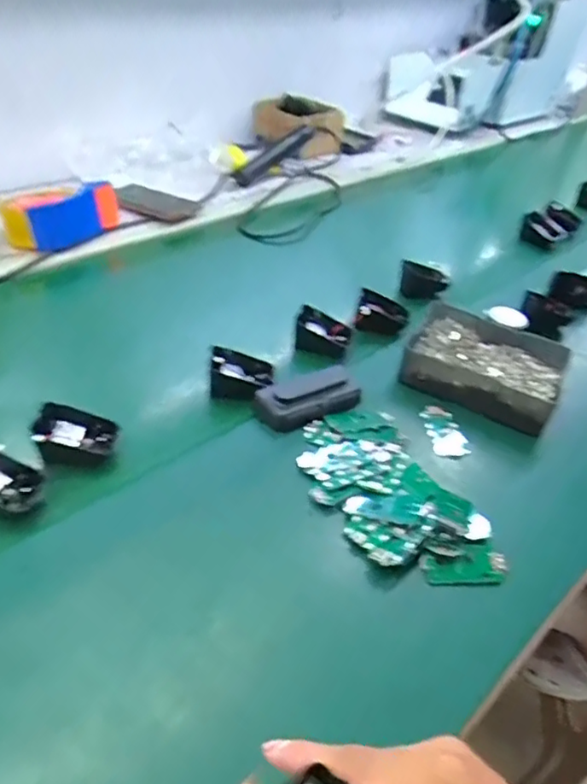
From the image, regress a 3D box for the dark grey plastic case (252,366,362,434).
[{"bbox_3d":[0.017,0.001,0.579,0.100,0.026,0.047,-21,46,-28],"label":"dark grey plastic case"}]

